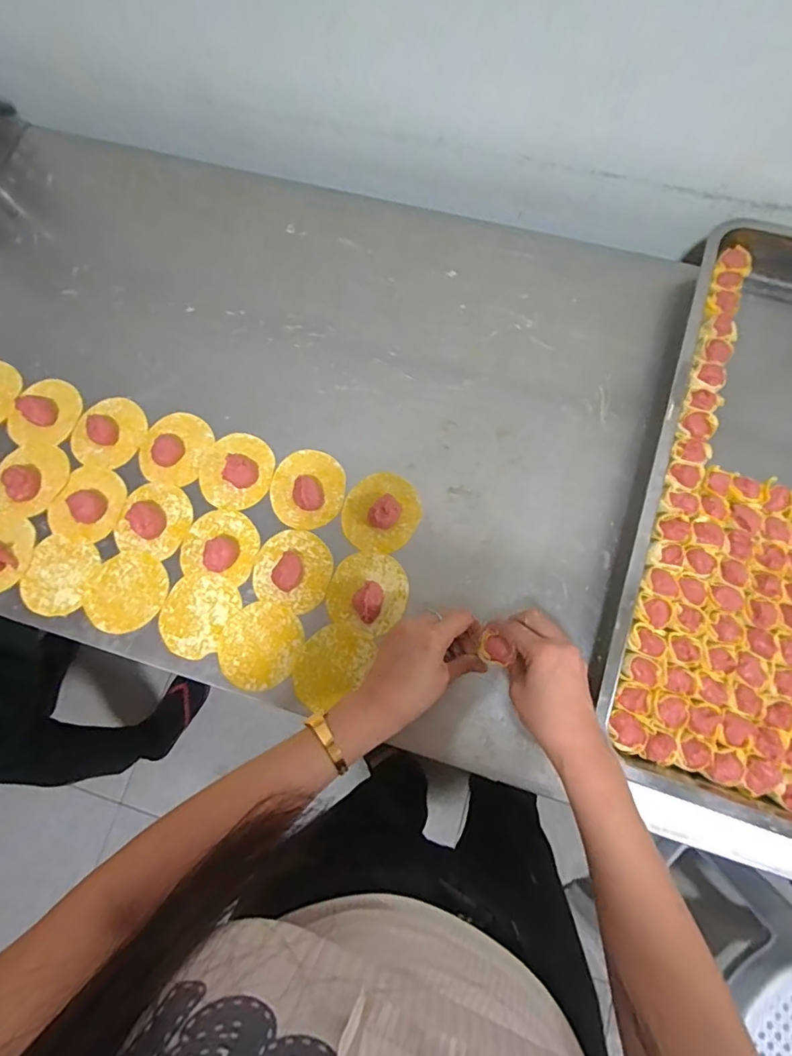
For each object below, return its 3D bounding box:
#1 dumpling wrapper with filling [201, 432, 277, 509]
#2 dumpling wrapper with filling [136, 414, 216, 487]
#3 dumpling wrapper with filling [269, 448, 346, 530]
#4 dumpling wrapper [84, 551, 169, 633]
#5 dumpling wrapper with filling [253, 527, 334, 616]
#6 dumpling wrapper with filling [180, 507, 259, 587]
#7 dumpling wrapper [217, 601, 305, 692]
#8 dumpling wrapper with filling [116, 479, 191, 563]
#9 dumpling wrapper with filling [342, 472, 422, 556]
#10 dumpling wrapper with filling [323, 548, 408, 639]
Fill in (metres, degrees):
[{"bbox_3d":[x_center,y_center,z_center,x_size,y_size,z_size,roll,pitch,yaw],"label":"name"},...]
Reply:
[{"bbox_3d":[-0.173,-0.065,0.540,0.077,0.021,0.087,22,78,7],"label":"dumpling wrapper with filling"},{"bbox_3d":[-0.246,-0.090,0.552,0.075,0.015,0.082,19,78,6],"label":"dumpling wrapper with filling"},{"bbox_3d":[-0.096,-0.045,0.532,0.078,0.025,0.086,-6,76,0],"label":"dumpling wrapper with filling"},{"bbox_3d":[-0.281,0.067,0.521,0.080,0.004,0.084,0,79,1],"label":"dumpling wrapper"},{"bbox_3d":[-0.106,0.040,0.508,0.079,0.019,0.079,0,76,2],"label":"dumpling wrapper with filling"},{"bbox_3d":[-0.183,0.016,0.517,0.079,0.025,0.075,21,78,7],"label":"dumpling wrapper with filling"},{"bbox_3d":[-0.136,0.118,0.500,0.078,0.004,0.084,0,77,0],"label":"dumpling wrapper"},{"bbox_3d":[-0.260,-0.011,0.533,0.076,0.013,0.079,20,78,6],"label":"dumpling wrapper with filling"},{"bbox_3d":[-0.015,-0.018,0.519,0.076,0.022,0.085,26,79,8],"label":"dumpling wrapper with filling"},{"bbox_3d":[-0.029,0.063,0.494,0.077,0.030,0.082,25,78,7],"label":"dumpling wrapper with filling"}]

